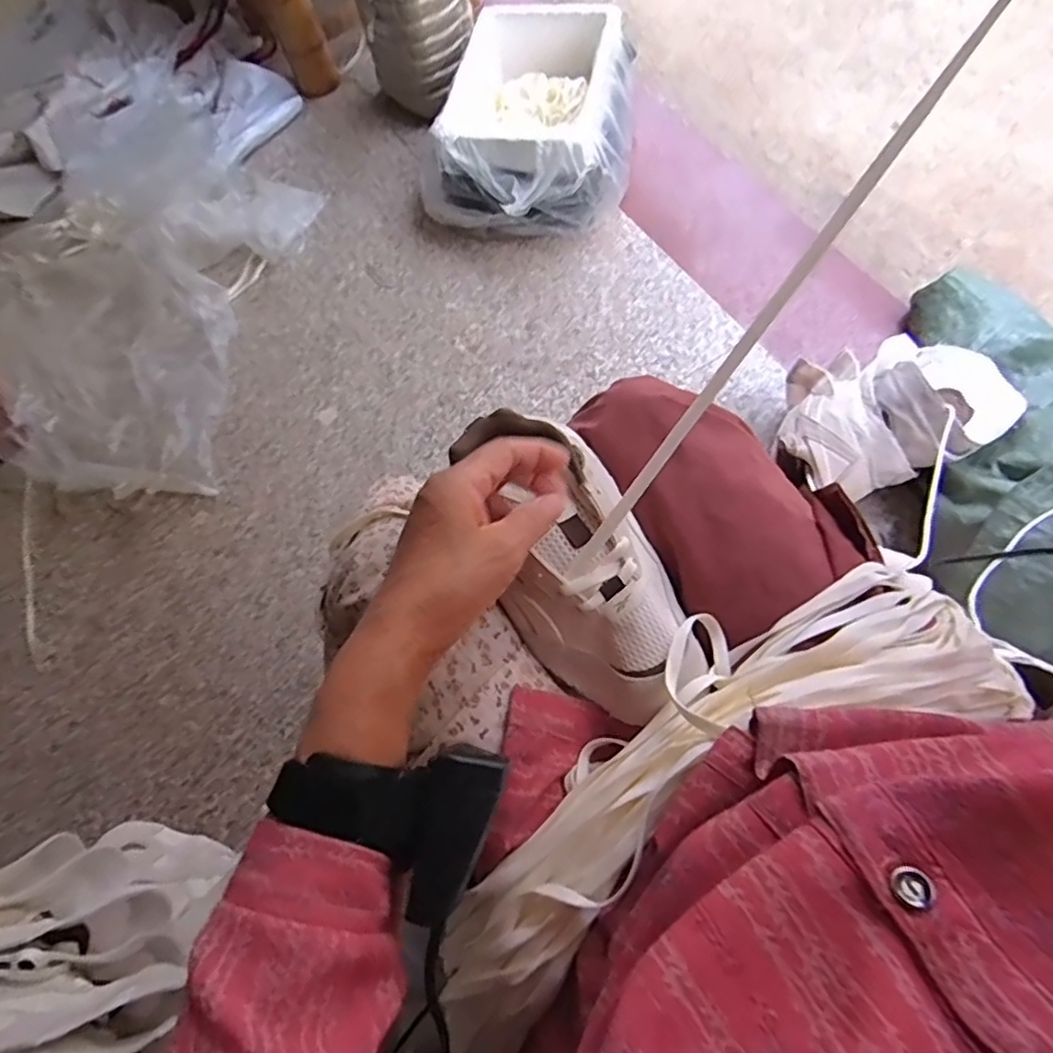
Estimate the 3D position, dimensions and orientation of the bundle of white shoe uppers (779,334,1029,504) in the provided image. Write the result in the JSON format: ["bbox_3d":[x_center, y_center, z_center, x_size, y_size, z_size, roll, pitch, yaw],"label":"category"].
[{"bbox_3d":[0.487,-0.164,0.821,0.336,0.096,0.198,-21,66,-1],"label":"bundle of white shoe uppers"}]

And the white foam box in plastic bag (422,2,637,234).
[{"bbox_3d":[0.009,-0.714,1.121,0.352,0.146,0.449,7,68,11],"label":"white foam box in plastic bag"}]

